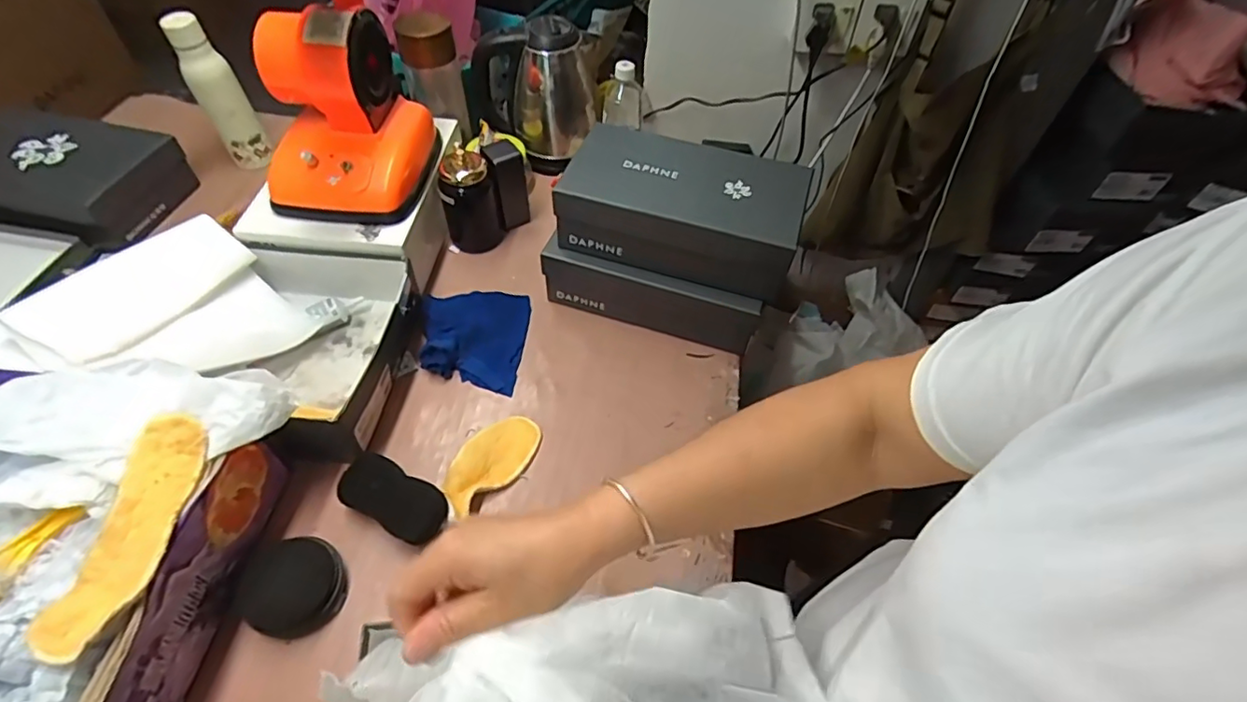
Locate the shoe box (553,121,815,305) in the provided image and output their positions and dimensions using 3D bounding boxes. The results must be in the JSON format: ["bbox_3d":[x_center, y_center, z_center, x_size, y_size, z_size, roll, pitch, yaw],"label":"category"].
[{"bbox_3d":[0.077,-0.189,0.769,0.292,0.096,0.158,16,54,8],"label":"shoe box"}]

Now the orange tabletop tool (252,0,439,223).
[{"bbox_3d":[-0.365,-0.307,0.749,0.171,0.201,0.185,5,53,0],"label":"orange tabletop tool"}]

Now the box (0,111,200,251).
[{"bbox_3d":[-0.836,-0.268,0.888,0.280,0.109,0.199,15,53,7],"label":"box"}]

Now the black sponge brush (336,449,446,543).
[{"bbox_3d":[-0.249,0.159,0.641,0.117,0.028,0.059,24,55,14],"label":"black sponge brush"}]

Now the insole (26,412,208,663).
[{"bbox_3d":[-0.410,0.149,0.499,0.067,0.025,0.199,3,53,-1],"label":"insole"}]

